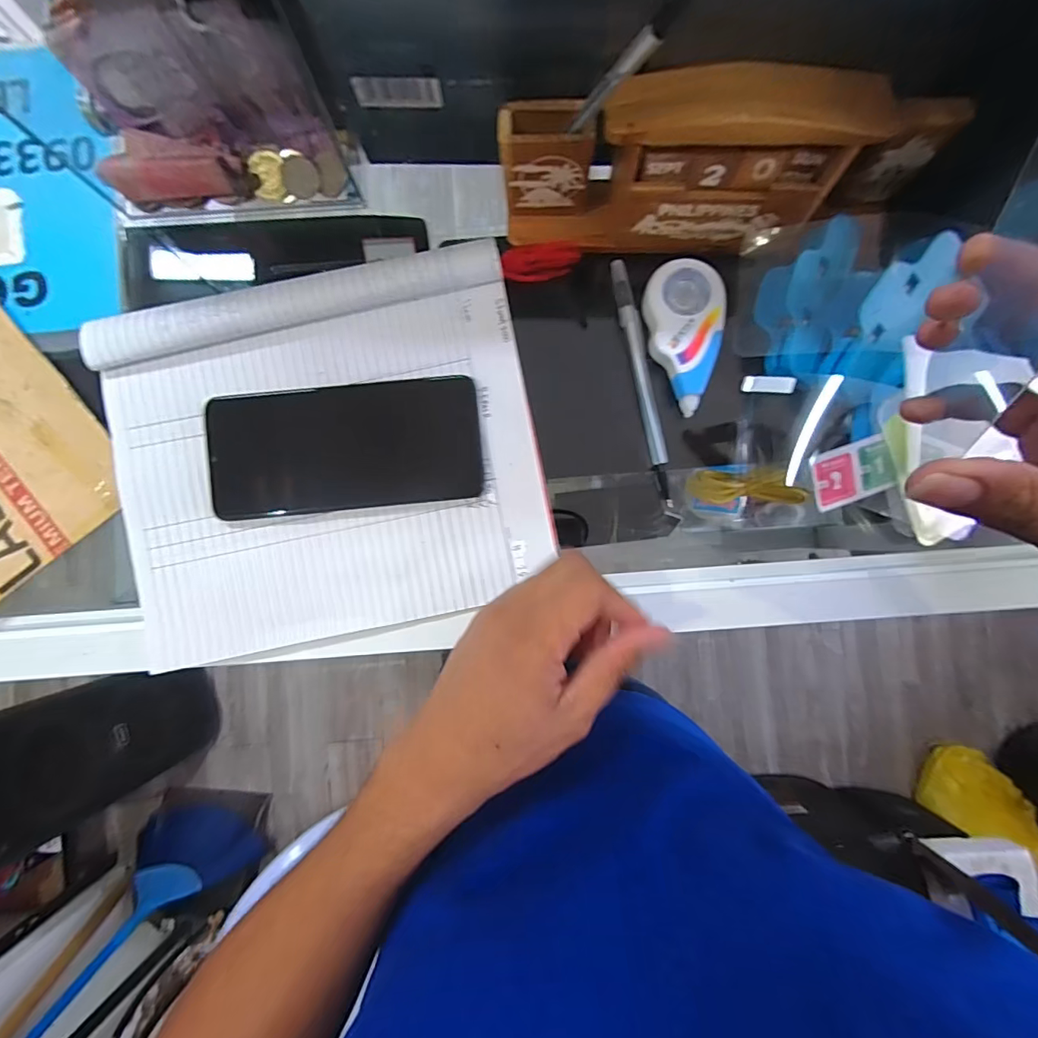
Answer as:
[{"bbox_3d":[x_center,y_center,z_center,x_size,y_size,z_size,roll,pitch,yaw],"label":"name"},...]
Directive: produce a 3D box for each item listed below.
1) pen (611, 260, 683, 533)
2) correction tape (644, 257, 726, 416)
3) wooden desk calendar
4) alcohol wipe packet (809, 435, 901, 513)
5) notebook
[{"bbox_3d":[0.078,-0.077,0.305,0.011,0.008,0.168,-11,87,0],"label":"pen"},{"bbox_3d":[0.100,-0.110,0.297,0.045,0.012,0.088,0,87,1],"label":"correction tape"},{"bbox_3d":[0.107,-0.192,0.263,0.234,0.075,0.048,-3,87,1],"label":"wooden desk calendar"},{"bbox_3d":[0.190,-0.026,0.280,0.044,0.004,0.032,-23,98,6],"label":"alcohol wipe packet"},{"bbox_3d":[-0.112,-0.035,0.289,0.248,0.021,0.204,-11,87,0],"label":"notebook"}]

